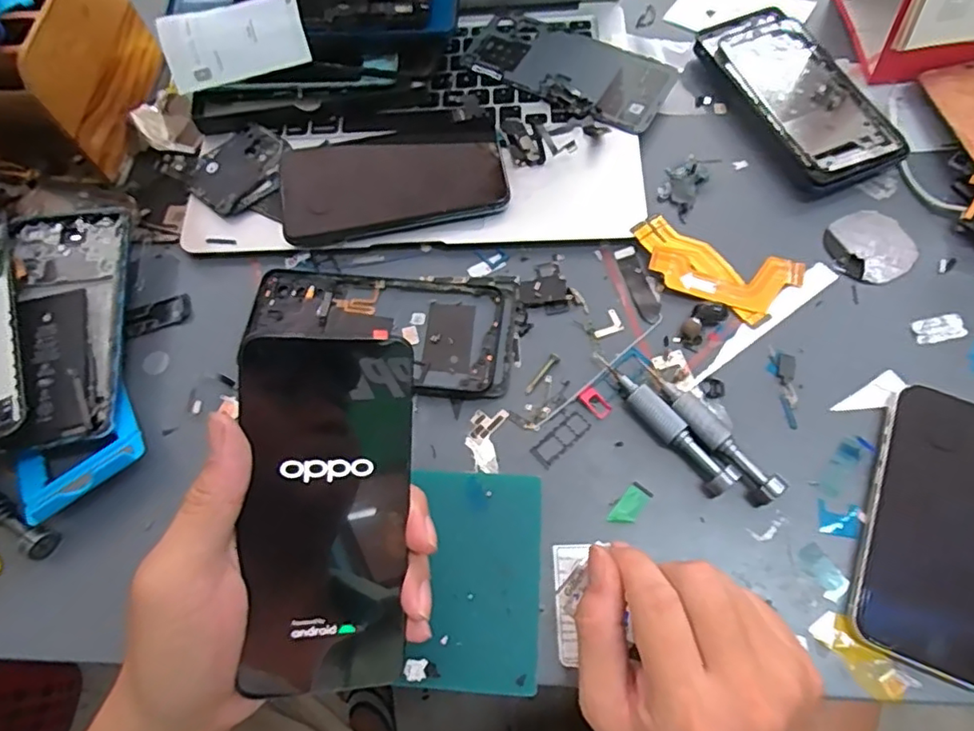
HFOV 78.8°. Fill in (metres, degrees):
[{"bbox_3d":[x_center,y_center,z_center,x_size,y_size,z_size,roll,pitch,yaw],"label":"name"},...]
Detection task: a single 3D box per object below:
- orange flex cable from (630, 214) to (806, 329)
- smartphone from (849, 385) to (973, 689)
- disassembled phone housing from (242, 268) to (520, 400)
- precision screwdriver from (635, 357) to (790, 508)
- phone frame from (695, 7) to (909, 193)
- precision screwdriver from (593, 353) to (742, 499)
[{"bbox_3d":[0.146,-0.063,0.383,0.106,0.006,0.051,23,69,13],"label":"orange flex cable"},{"bbox_3d":[0.240,0.084,0.307,0.072,0.009,0.141,21,69,13],"label":"smartphone"},{"bbox_3d":[-0.067,-0.023,0.381,0.169,0.007,0.079,3,66,5],"label":"disassembled phone housing"},{"bbox_3d":[0.126,0.037,0.337,0.019,0.018,0.103,-40,69,-14],"label":"precision screwdriver"},{"bbox_3d":[0.222,-0.195,0.425,0.075,0.019,0.159,-21,66,-6],"label":"phone frame"},{"bbox_3d":[0.099,0.032,0.342,0.018,0.017,0.105,-39,69,-13],"label":"precision screwdriver"}]

